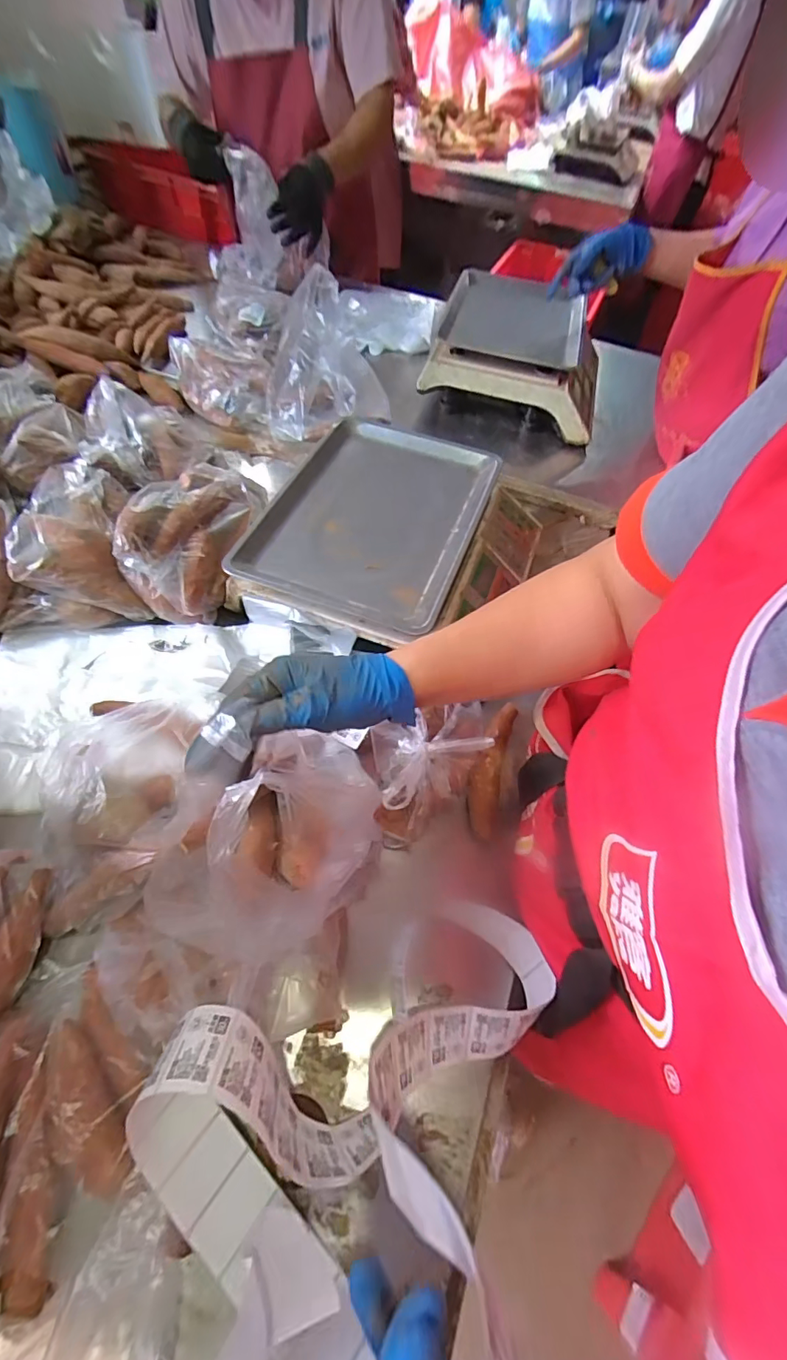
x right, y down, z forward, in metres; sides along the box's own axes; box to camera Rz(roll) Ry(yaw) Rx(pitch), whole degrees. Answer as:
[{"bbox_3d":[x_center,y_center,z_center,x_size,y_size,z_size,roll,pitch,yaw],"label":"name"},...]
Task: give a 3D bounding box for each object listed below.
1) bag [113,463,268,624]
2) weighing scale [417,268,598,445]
[{"bbox_3d":[-0.238,-0.186,0.608,0.118,0.096,0.216,11,57,3],"label":"bag"},{"bbox_3d":[0.236,-0.609,0.902,0.301,0.116,0.337,14,57,5],"label":"weighing scale"}]

